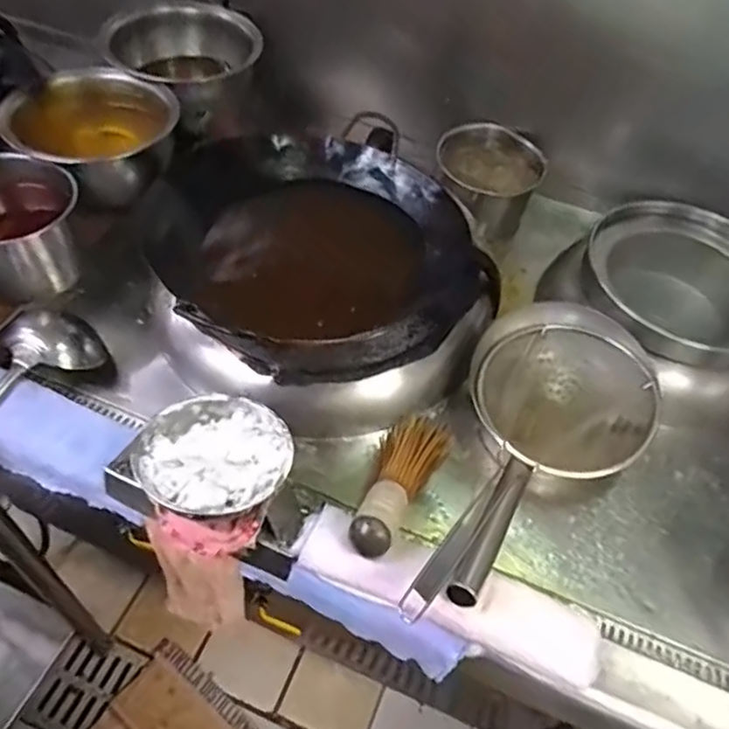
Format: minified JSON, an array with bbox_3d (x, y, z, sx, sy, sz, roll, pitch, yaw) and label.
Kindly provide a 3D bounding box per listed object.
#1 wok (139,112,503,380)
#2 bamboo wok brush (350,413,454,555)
[{"bbox_3d":[-0.072,-0.192,0.900,0.432,0.131,0.441,2,51,-3],"label":"wok"},{"bbox_3d":[0.040,0.143,0.756,0.084,0.060,0.283,23,22,13],"label":"bamboo wok brush"}]

